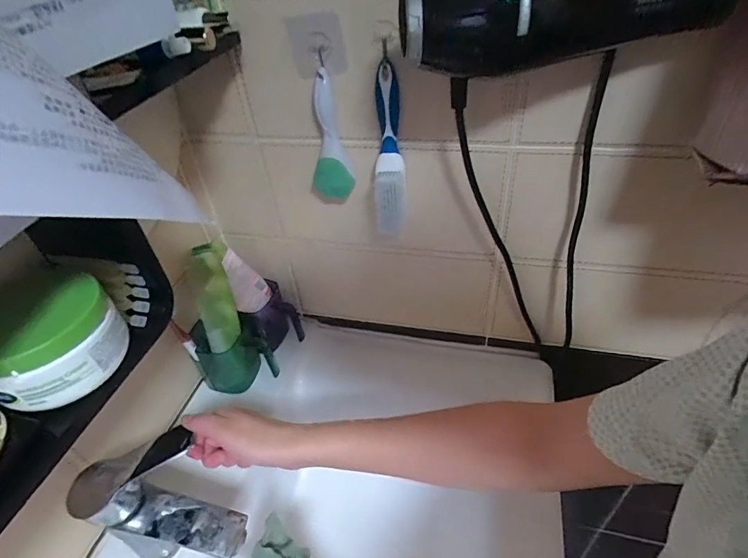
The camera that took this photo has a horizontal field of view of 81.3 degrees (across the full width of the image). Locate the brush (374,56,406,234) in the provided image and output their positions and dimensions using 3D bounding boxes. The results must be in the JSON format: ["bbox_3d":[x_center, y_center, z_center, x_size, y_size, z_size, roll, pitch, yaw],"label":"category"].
[{"bbox_3d":[0.017,-0.129,0.480,0.033,0.195,0.038,-6,41,-1],"label":"brush"}]

